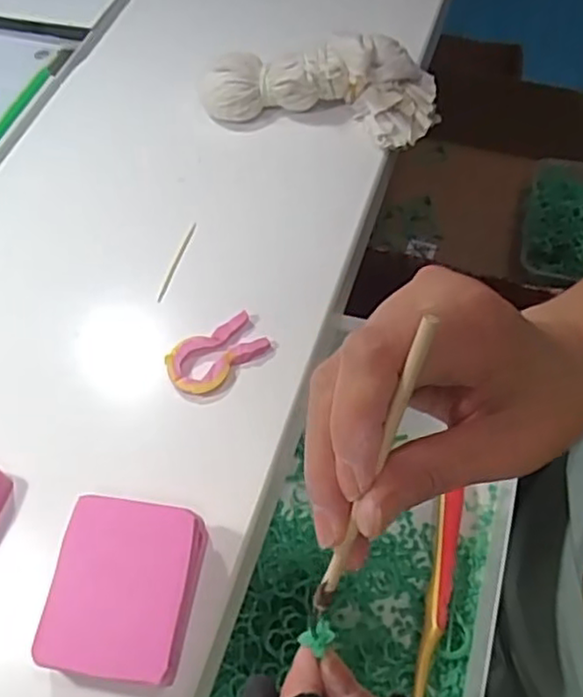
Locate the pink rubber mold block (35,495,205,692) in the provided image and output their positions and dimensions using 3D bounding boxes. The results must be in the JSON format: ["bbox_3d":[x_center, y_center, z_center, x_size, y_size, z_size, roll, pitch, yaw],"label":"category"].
[{"bbox_3d":[-0.071,0.104,0.293,0.060,0.025,0.069,8,60,8],"label":"pink rubber mold block"}]

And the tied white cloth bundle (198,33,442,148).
[{"bbox_3d":[0.017,-0.172,0.444,0.155,0.048,0.050,8,60,8],"label":"tied white cloth bundle"}]

